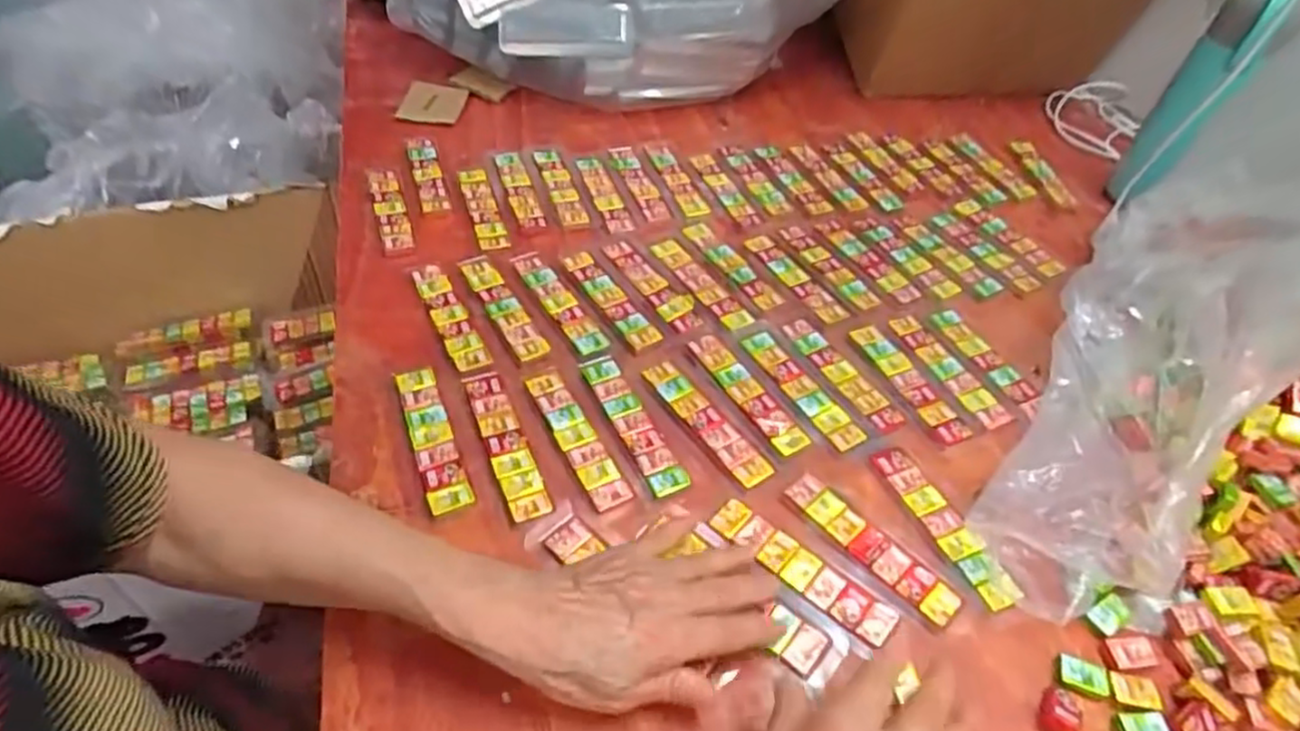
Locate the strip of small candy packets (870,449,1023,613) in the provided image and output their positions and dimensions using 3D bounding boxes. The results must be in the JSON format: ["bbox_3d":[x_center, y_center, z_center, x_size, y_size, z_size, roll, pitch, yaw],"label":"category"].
[{"bbox_3d":[0.188,0.099,0.450,0.027,0.008,0.117,-17,52,-19],"label":"strip of small candy packets"}]

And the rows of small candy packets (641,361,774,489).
[{"bbox_3d":[0.038,0.038,0.490,0.023,0.004,0.118,-27,56,-26],"label":"rows of small candy packets"}]

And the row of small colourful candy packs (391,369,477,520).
[{"bbox_3d":[-0.143,0.046,0.461,0.026,0.006,0.118,-16,52,-19],"label":"row of small colourful candy packs"}]

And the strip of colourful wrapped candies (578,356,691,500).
[{"bbox_3d":[-0.012,0.038,0.487,0.027,0.004,0.123,-18,52,-20],"label":"strip of colourful wrapped candies"}]

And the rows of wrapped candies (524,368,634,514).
[{"bbox_3d":[-0.050,0.046,0.468,0.026,0.004,0.117,-21,53,-22],"label":"rows of wrapped candies"}]

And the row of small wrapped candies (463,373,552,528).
[{"bbox_3d":[-0.096,0.049,0.465,0.026,0.004,0.121,-16,52,-19],"label":"row of small wrapped candies"}]

